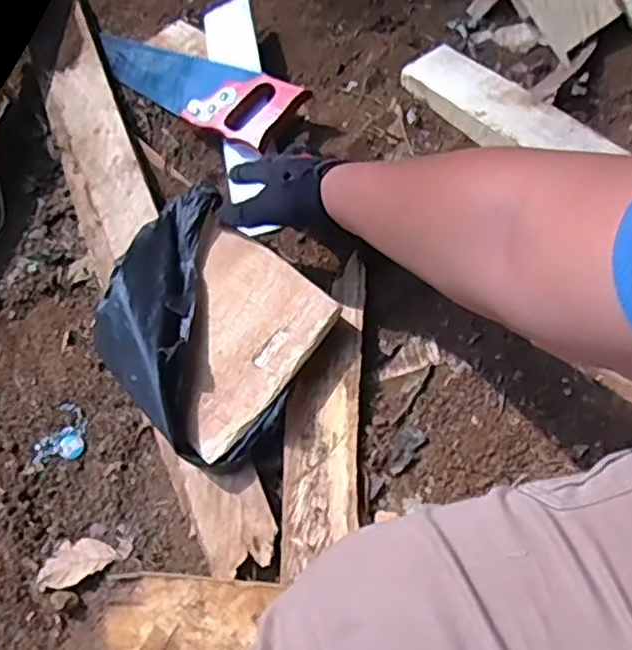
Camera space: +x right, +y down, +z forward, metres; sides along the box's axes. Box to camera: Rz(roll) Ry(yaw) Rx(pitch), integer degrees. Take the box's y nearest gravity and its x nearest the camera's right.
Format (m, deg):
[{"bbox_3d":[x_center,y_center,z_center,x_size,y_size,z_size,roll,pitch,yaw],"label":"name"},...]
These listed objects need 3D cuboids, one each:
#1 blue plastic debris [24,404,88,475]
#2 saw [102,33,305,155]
[{"bbox_3d":[-0.256,0.118,0.673,0.050,0.004,0.076,21,62,15],"label":"blue plastic debris"},{"bbox_3d":[-0.165,-0.304,0.845,0.353,0.028,0.087,30,82,32],"label":"saw"}]

